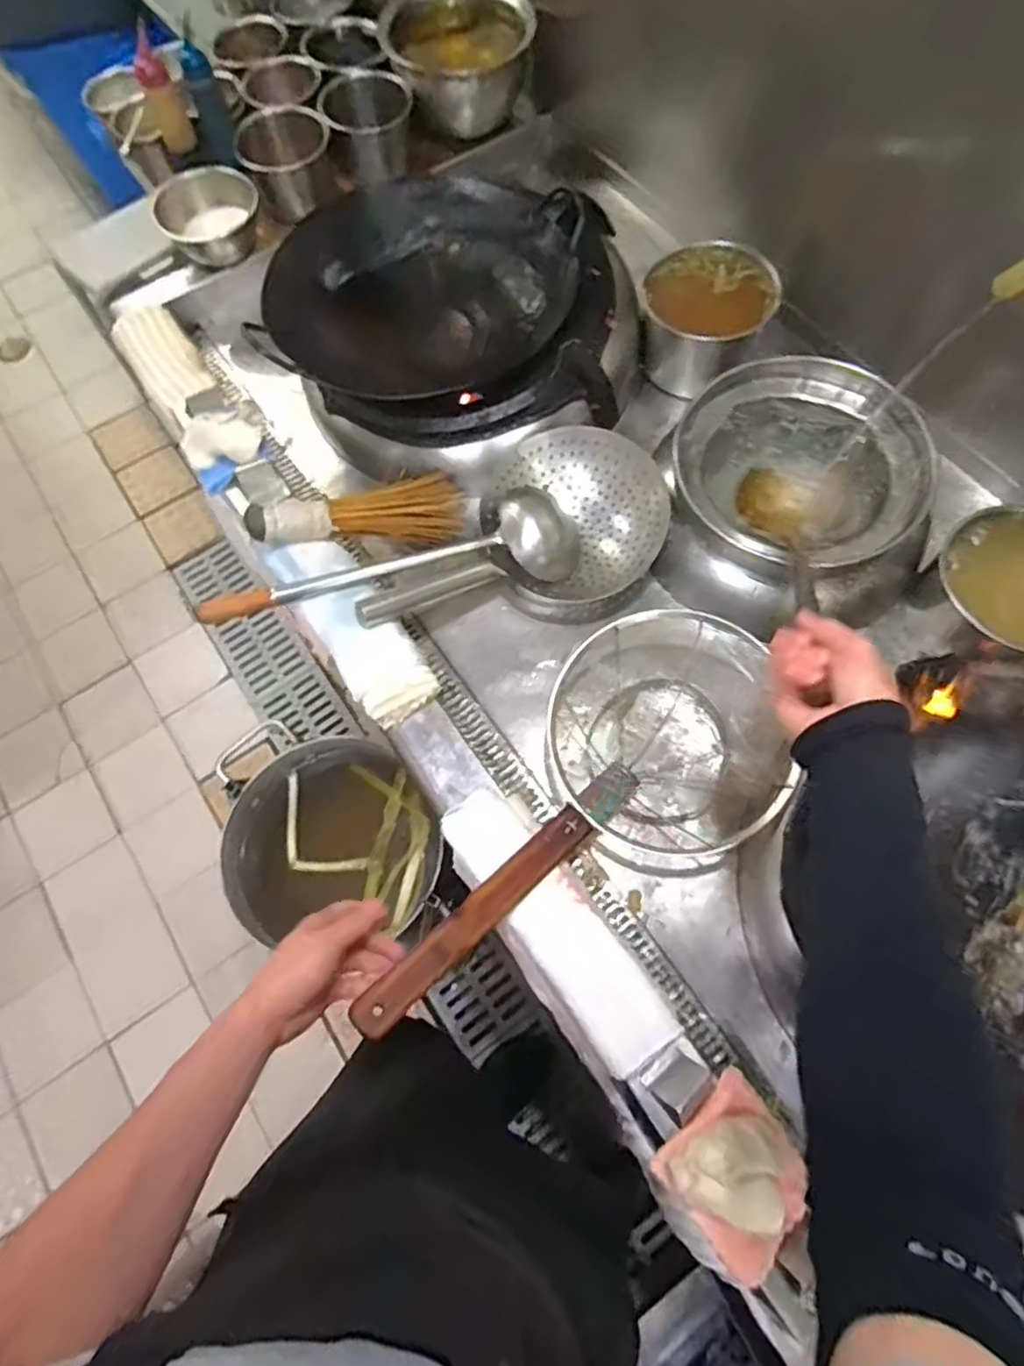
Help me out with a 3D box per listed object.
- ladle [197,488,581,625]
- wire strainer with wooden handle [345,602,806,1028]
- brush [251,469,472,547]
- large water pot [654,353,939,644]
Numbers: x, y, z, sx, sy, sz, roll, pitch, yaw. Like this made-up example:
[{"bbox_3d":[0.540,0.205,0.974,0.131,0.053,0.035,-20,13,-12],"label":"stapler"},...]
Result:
[{"bbox_3d":[-0.151,-0.171,0.898,0.487,0.095,0.125,-12,69,-2],"label":"ladle"},{"bbox_3d":[0.077,0.163,0.756,0.286,0.151,0.571,40,57,16],"label":"wire strainer with wooden handle"},{"bbox_3d":[-0.205,-0.232,0.913,0.291,0.051,0.088,-14,66,-32],"label":"brush"},{"bbox_3d":[0.381,-0.256,0.930,0.316,0.182,0.302,8,70,6],"label":"large water pot"}]

